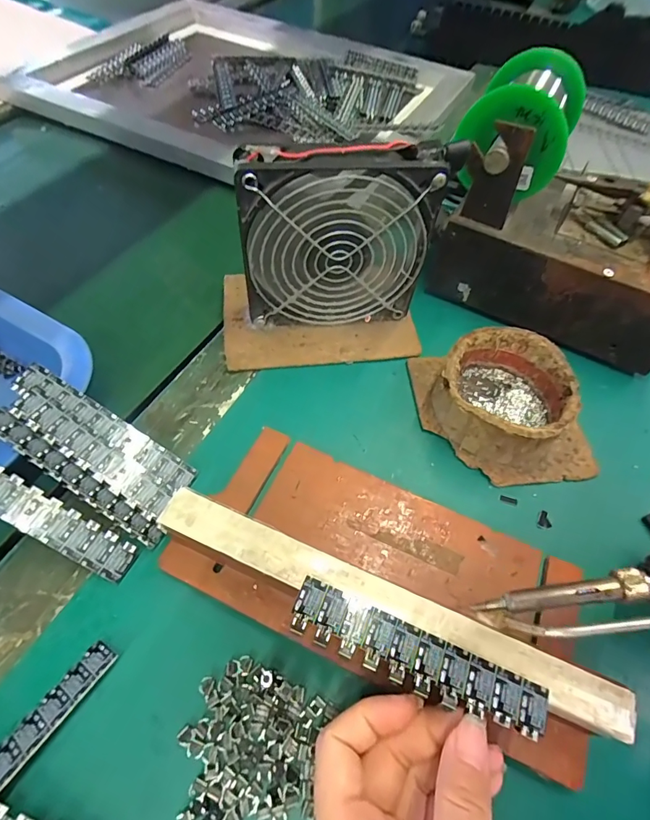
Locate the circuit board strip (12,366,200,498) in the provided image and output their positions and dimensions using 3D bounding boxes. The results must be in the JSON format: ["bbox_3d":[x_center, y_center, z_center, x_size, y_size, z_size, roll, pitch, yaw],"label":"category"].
[{"bbox_3d":[-0.123,0.011,0.244,0.106,0.004,0.020,36,59,-7],"label":"circuit board strip"}]

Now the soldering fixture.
[{"bbox_3d":[0.033,0.078,0.217,0.215,0.042,0.102,22,58,10],"label":"soldering fixture"}]

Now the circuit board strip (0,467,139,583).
[{"bbox_3d":[-0.147,0.052,0.218,0.108,0.004,0.020,35,58,-9],"label":"circuit board strip"}]

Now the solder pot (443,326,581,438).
[{"bbox_3d":[0.116,-0.011,0.281,0.078,0.041,0.080,2,57,-3],"label":"solder pot"}]

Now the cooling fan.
[{"bbox_3d":[0.008,-0.103,0.282,0.119,0.127,0.023,-5,57,-7],"label":"cooling fan"}]

